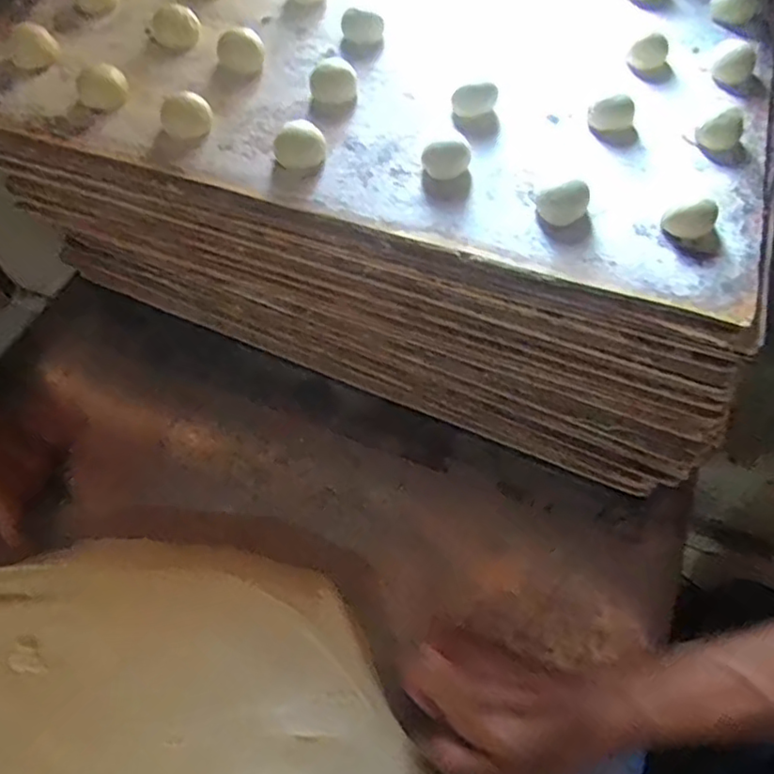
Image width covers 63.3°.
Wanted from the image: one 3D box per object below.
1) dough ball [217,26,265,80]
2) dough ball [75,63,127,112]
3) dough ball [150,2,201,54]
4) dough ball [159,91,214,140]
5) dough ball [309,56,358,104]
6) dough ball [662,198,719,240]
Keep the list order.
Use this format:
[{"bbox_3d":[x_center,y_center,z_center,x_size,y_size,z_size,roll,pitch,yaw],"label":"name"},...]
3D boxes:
[{"bbox_3d":[-0.110,-0.253,0.476,0.033,0.022,0.033,0,62,1],"label":"dough ball"},{"bbox_3d":[-0.208,-0.218,0.462,0.035,0.024,0.031,-29,66,-13],"label":"dough ball"},{"bbox_3d":[-0.165,-0.281,0.490,0.035,0.020,0.029,-21,64,-10],"label":"dough ball"},{"bbox_3d":[-0.140,-0.188,0.441,0.034,0.022,0.028,-17,63,-8],"label":"dough ball"},{"bbox_3d":[-0.039,-0.226,0.466,0.034,0.015,0.035,0,62,1],"label":"dough ball"},{"bbox_3d":[0.192,-0.107,0.398,0.028,0.018,0.023,33,67,16],"label":"dough ball"}]

